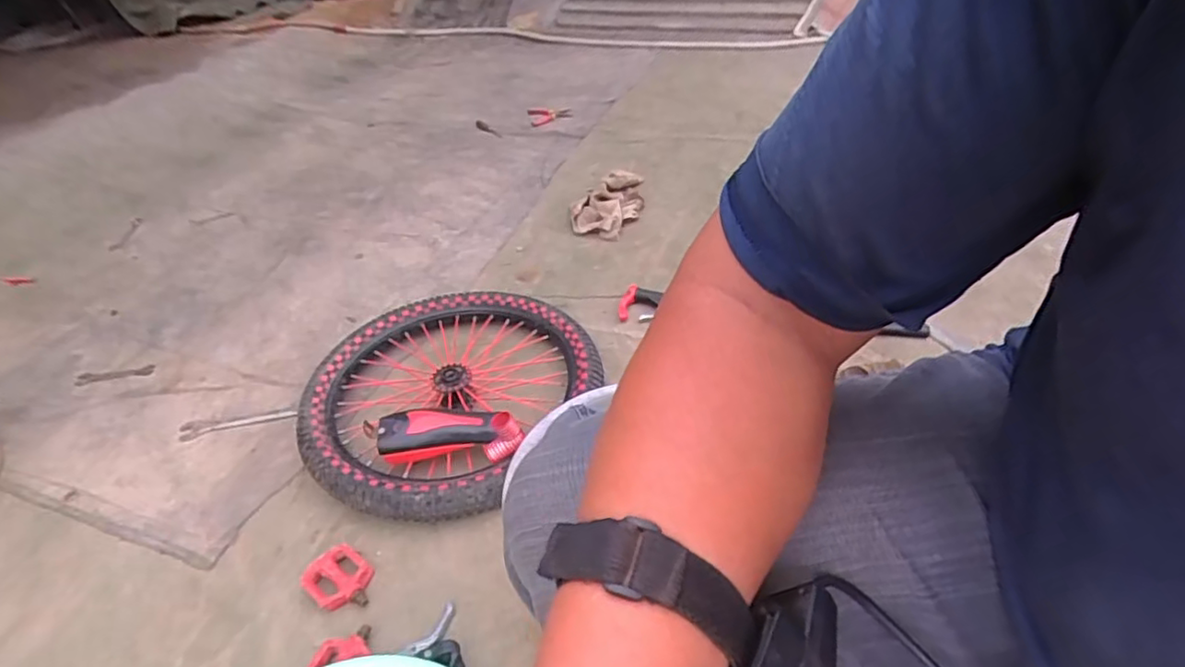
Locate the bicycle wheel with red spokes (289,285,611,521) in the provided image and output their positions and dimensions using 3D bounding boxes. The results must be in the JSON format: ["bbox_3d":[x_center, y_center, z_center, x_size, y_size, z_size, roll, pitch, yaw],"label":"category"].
[{"bbox_3d":[-0.248,0.106,1.065,0.451,0.086,0.471,-2,38,2],"label":"bicycle wheel with red spokes"}]

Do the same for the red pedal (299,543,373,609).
[{"bbox_3d":[-0.330,0.325,0.822,0.101,0.021,0.075,26,47,32],"label":"red pedal"}]

